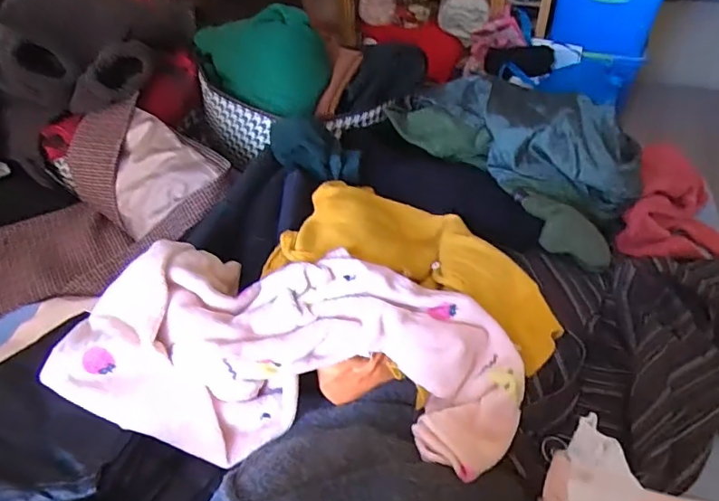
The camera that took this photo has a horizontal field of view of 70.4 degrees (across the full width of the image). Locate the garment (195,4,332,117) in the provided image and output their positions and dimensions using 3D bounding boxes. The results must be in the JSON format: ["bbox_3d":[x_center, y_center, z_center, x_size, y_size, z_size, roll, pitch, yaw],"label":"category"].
[{"bbox_3d":[-0.195,-0.336,0.889,0.281,0.137,0.131,19,47,22],"label":"garment"}]

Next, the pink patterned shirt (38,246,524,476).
[{"bbox_3d":[-0.079,0.117,0.592,0.512,0.131,0.210,3,43,7],"label":"pink patterned shirt"}]

